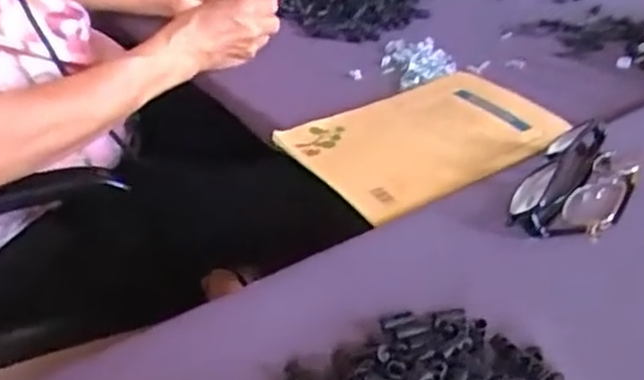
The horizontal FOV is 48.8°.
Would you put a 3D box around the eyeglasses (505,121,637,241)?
[{"bbox_3d":[0.179,-0.003,0.493,0.065,0.035,0.127,19,41,27],"label":"eyeglasses"}]

